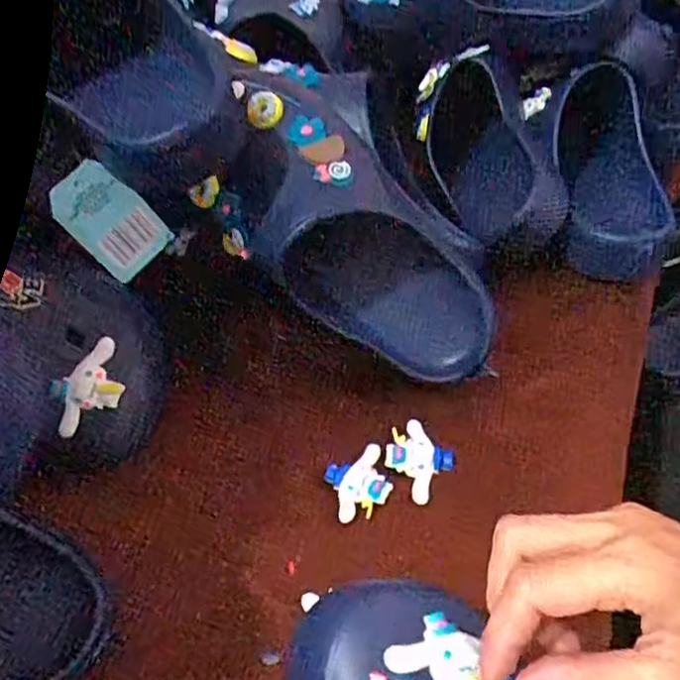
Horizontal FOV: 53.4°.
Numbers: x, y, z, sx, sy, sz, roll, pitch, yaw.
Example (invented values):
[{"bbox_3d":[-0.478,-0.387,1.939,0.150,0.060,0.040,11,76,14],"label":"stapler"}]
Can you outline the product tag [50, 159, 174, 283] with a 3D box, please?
[{"bbox_3d":[-0.150,-0.078,0.440,0.050,0.072,0.004,-40,29,6],"label":"product tag"}]

